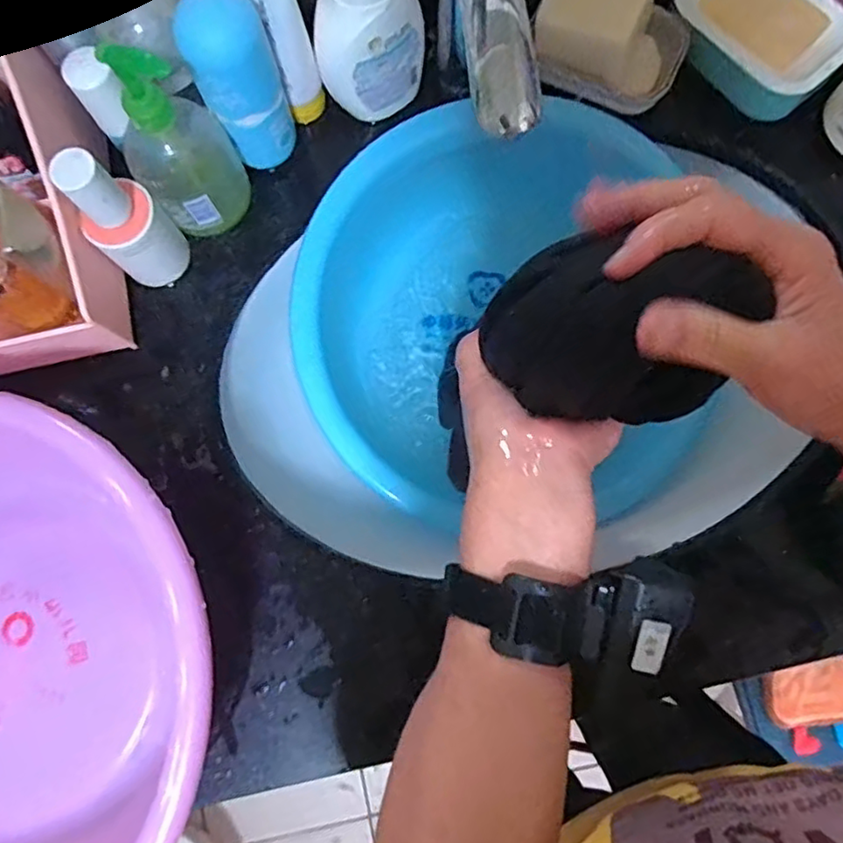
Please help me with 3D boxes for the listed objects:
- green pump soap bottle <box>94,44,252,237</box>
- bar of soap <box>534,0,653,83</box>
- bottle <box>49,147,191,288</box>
[{"bbox_3d":[-0.166,-0.187,0.424,0.069,0.134,0.063,-45,82,-7],"label":"green pump soap bottle"},{"bbox_3d":[0.129,-0.300,0.462,0.075,0.050,0.071,26,81,5],"label":"bar of soap"},{"bbox_3d":[-0.199,-0.134,0.423,0.047,0.114,0.039,-42,82,-6],"label":"bottle"}]

